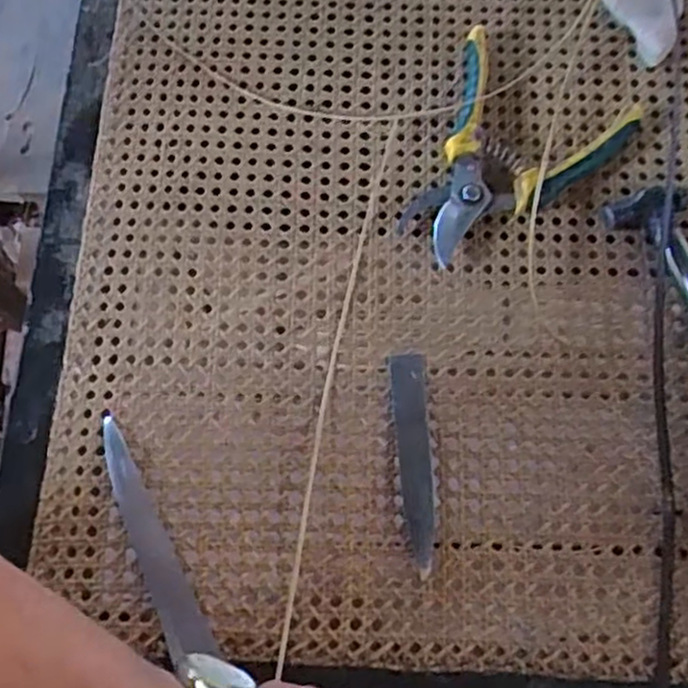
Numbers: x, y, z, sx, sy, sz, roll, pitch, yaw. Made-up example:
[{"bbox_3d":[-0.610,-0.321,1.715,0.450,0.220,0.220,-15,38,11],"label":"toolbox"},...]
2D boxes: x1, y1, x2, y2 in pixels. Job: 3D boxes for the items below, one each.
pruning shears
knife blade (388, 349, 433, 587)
[{"bbox_3d":[0.118,-0.135,0.525,0.136,0.019,0.172,28,71,11],"label":"pruning shears"},{"bbox_3d":[0.046,0.075,0.477,0.024,0.004,0.138,-3,75,-3],"label":"knife blade"}]

